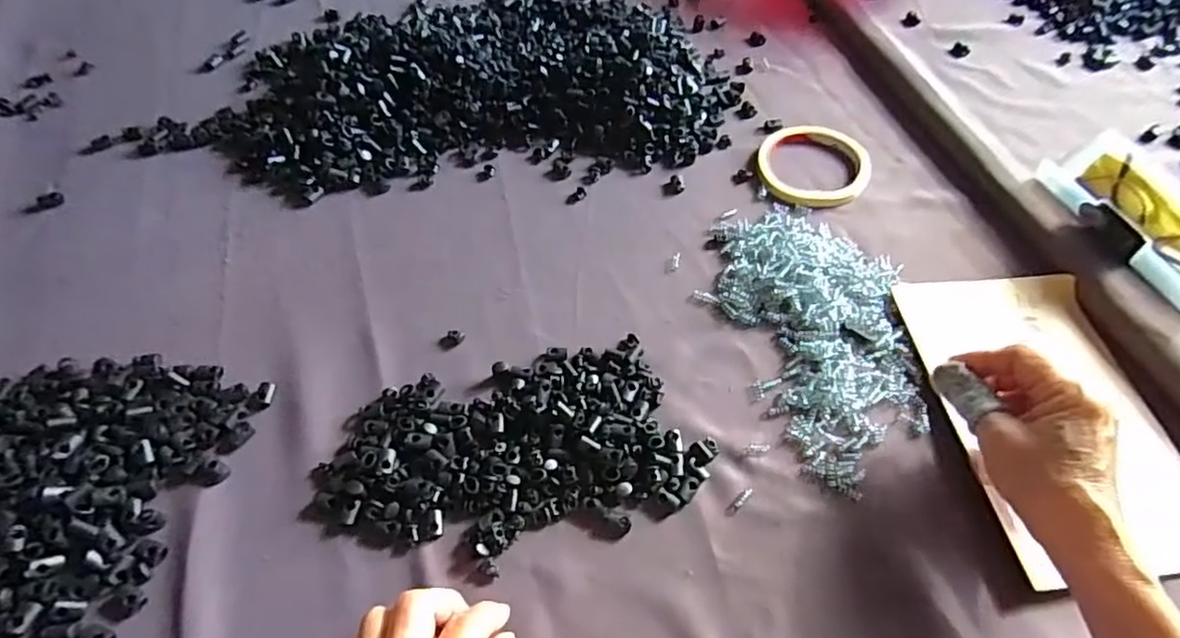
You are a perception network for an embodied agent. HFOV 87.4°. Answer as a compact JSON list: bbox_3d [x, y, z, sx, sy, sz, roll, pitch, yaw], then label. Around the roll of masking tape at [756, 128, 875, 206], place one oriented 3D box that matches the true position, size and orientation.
[{"bbox_3d":[0.189,-0.131,0.523,0.091,0.009,0.092,1,57,-1],"label":"roll of masking tape"}]

